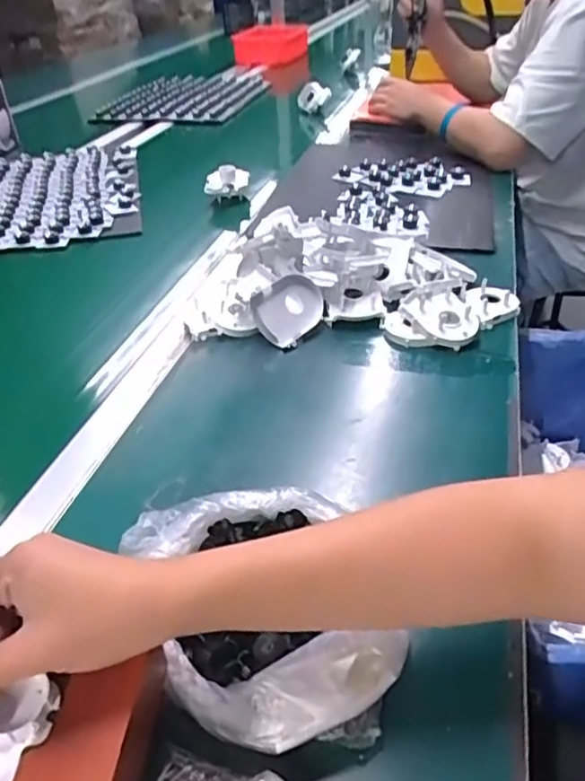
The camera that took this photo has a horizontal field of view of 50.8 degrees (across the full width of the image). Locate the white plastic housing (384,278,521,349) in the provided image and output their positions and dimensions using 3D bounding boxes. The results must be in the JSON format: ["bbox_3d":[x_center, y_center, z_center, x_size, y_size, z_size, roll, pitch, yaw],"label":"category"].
[{"bbox_3d":[0.183,-0.090,0.692,0.153,0.040,0.083,-24,41,-26],"label":"white plastic housing"}]

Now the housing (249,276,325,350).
[{"bbox_3d":[-0.005,-0.090,0.694,0.083,0.064,0.019,-37,9,-24],"label":"housing"}]

